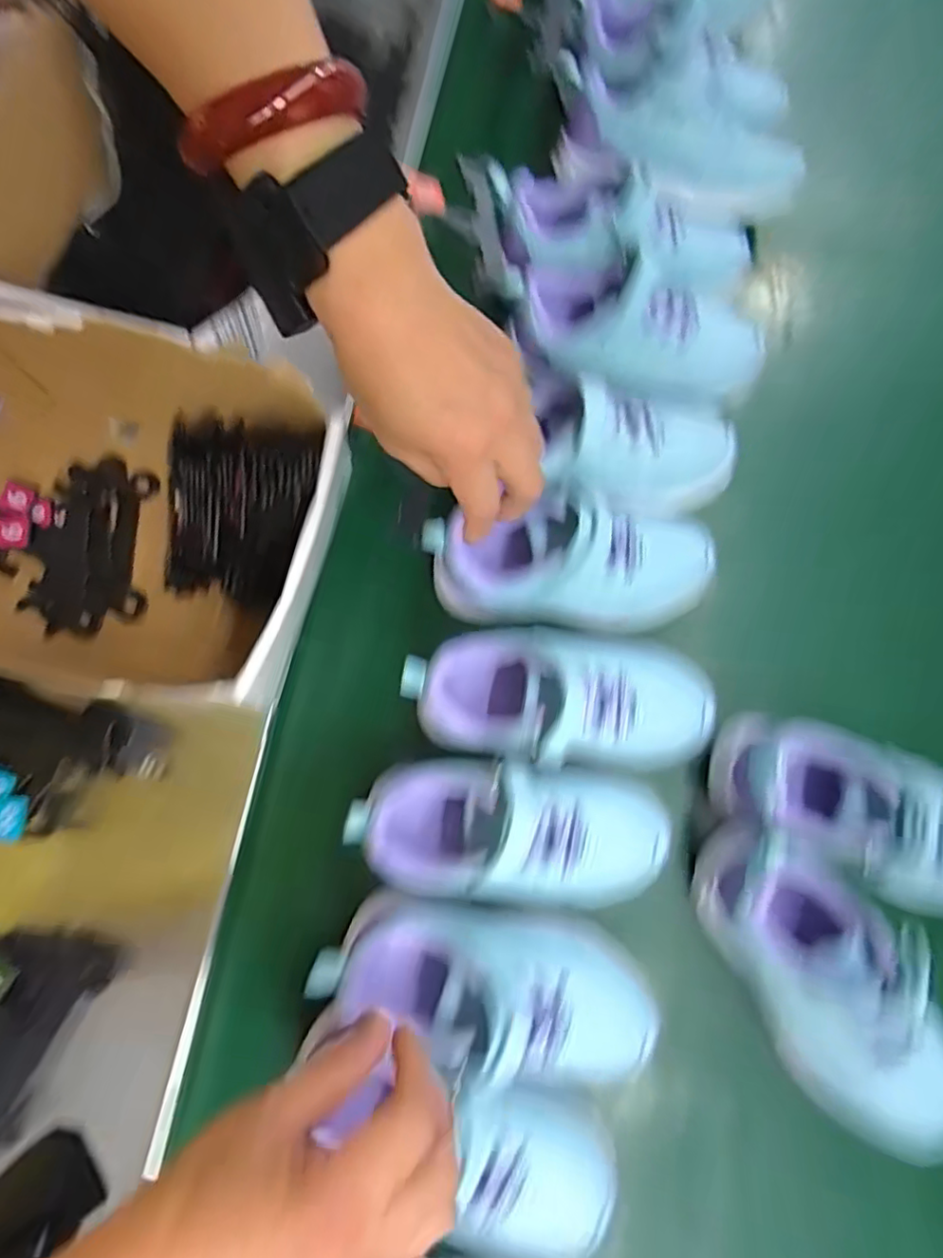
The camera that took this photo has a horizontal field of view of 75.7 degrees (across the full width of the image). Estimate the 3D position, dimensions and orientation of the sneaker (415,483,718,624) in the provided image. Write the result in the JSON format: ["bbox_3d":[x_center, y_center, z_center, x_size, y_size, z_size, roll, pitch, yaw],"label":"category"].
[{"bbox_3d":[0.066,-0.048,0.397,0.189,0.078,0.073,0,79,-12],"label":"sneaker"}]

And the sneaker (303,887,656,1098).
[{"bbox_3d":[0.013,0.201,0.345,0.194,0.072,0.076,11,79,1],"label":"sneaker"}]

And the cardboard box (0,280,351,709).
[{"bbox_3d":[-0.213,-0.065,0.376,0.249,0.101,0.209,16,79,2],"label":"cardboard box"}]

